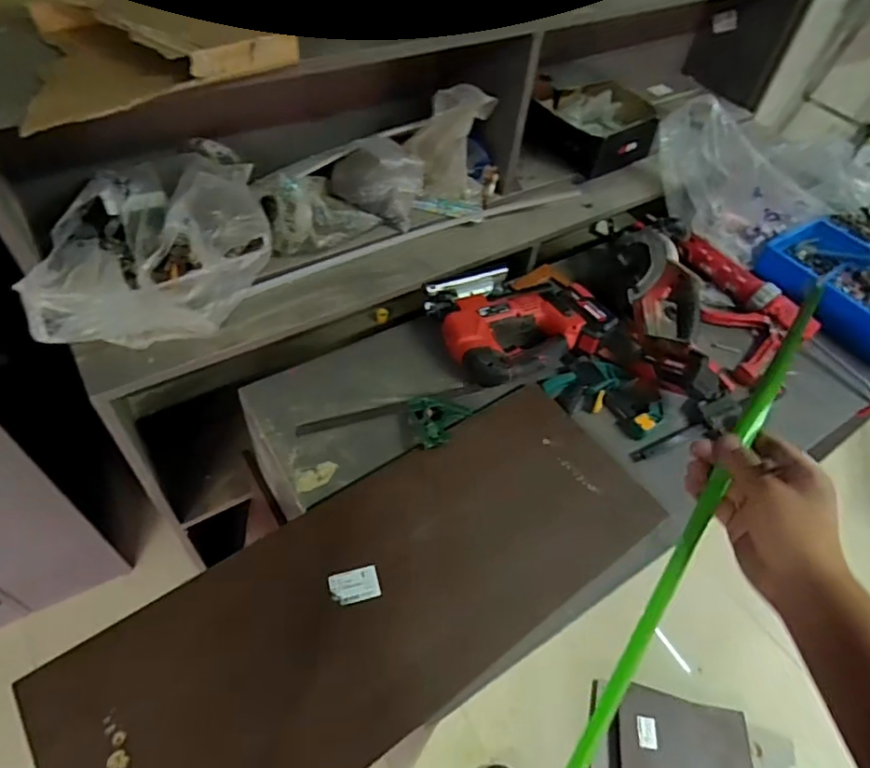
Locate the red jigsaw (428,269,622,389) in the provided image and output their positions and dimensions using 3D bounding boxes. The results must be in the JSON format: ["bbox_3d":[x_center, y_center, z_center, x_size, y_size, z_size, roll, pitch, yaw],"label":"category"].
[{"bbox_3d":[0.152,-0.115,1.035,0.281,0.065,0.211,-16,55,-18],"label":"red jigsaw"}]

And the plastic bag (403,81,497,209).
[{"bbox_3d":[0.028,-0.444,1.077,0.148,0.195,0.072,11,51,2],"label":"plastic bag"}]

